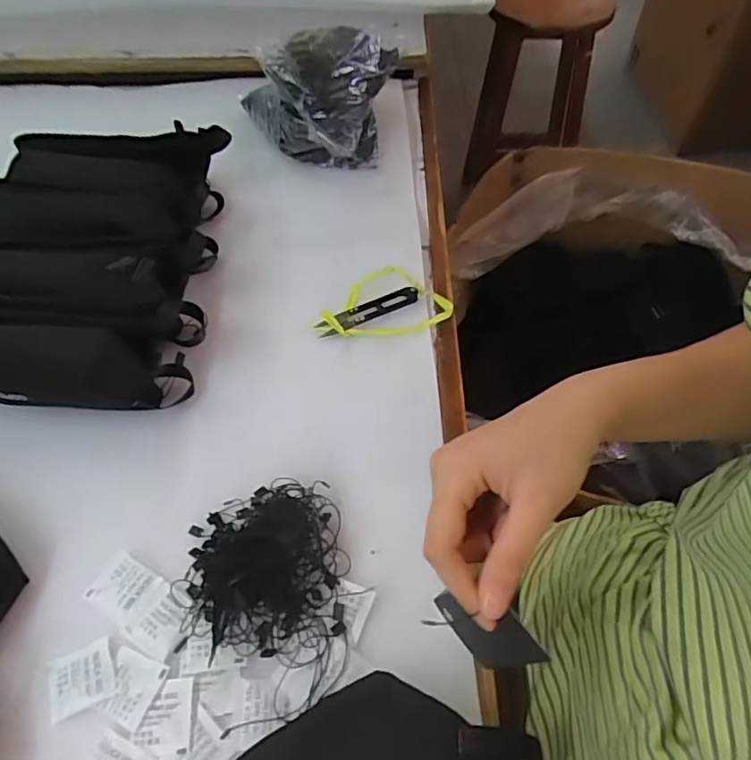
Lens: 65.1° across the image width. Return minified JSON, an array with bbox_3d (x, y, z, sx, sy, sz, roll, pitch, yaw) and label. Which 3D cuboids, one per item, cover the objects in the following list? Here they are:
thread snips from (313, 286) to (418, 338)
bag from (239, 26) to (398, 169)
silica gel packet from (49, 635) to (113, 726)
[{"bbox_3d":[-0.008,-0.066,0.557,0.103,0.015,0.021,-24,58,-15],"label":"thread snips"},{"bbox_3d":[-0.069,-0.318,0.675,0.183,0.127,0.135,0,55,1],"label":"bag"},{"bbox_3d":[-0.191,0.192,0.380,0.040,0.004,0.039,-19,57,-12],"label":"silica gel packet"}]

